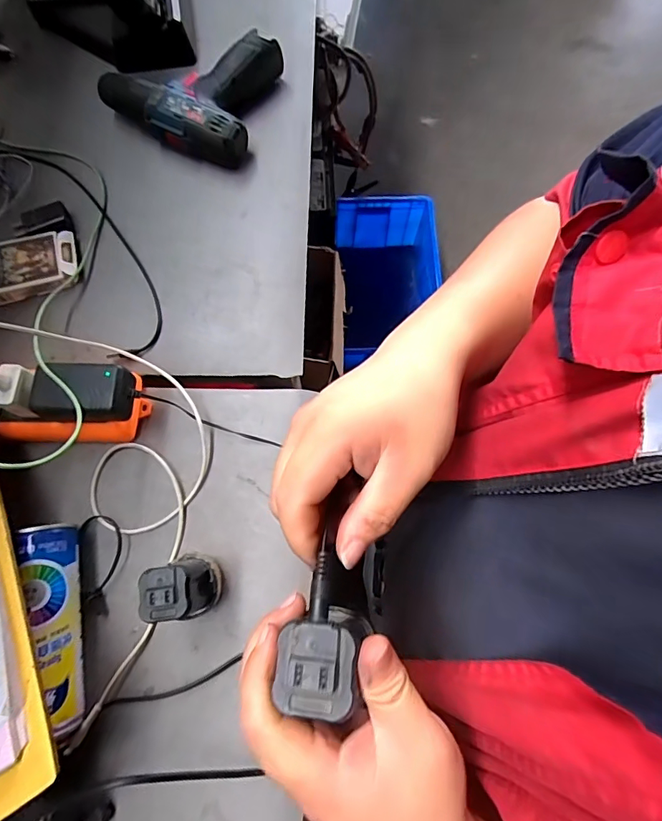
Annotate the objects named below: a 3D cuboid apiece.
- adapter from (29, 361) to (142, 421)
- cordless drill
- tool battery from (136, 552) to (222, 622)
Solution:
[{"bbox_3d":[-0.216,-0.016,0.397,0.078,0.031,0.050,3,74,1],"label":"adapter"},{"bbox_3d":[-0.174,-0.385,0.539,0.187,0.051,0.154,15,75,4],"label":"cordless drill"},{"bbox_3d":[-0.120,0.144,0.373,0.045,0.083,0.043,4,74,1],"label":"tool battery"}]

